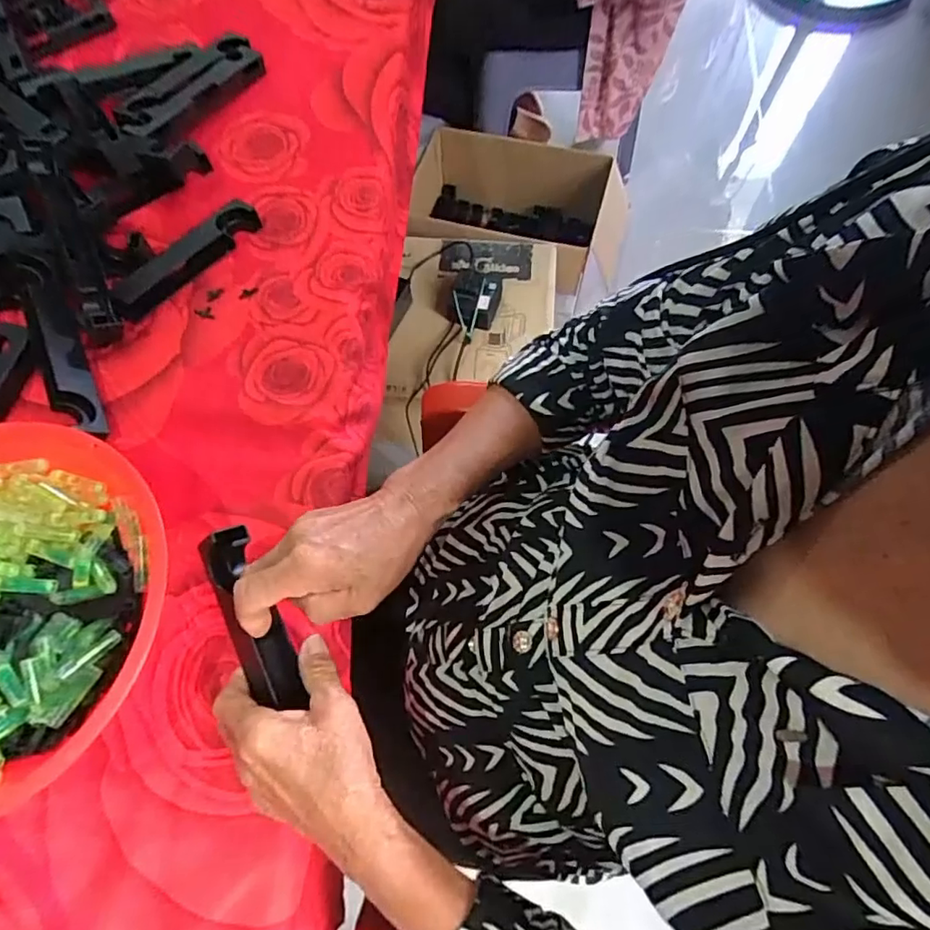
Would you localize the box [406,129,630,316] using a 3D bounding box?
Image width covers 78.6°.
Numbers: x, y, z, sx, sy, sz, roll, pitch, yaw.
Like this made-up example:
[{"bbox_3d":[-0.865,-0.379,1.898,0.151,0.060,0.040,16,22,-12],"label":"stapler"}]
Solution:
[{"bbox_3d":[0.092,-0.441,1.154,0.402,0.295,0.284,5,68,4],"label":"box"}]

